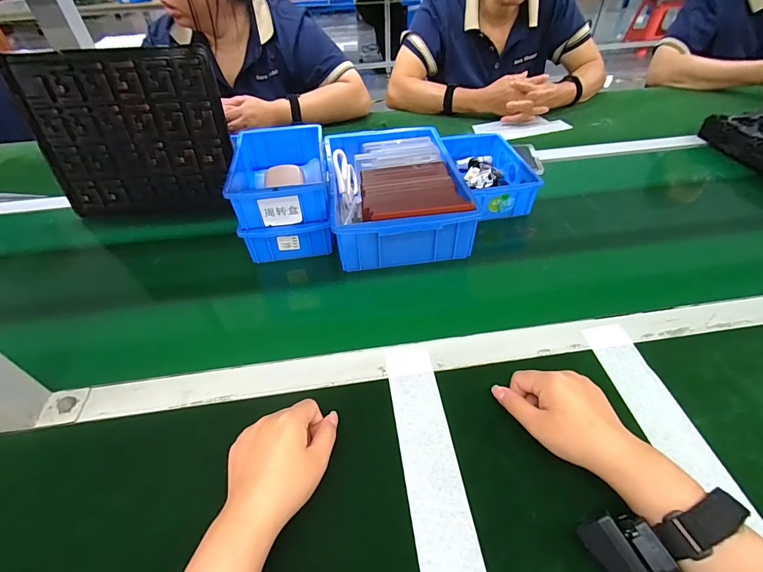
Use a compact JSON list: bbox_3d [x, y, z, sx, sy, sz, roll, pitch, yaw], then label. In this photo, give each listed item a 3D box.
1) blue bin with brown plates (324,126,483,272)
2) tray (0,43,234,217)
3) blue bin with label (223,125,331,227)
[{"bbox_3d":[0.018,-0.163,0.619,0.198,0.077,0.296,-6,46,-3],"label":"blue bin with brown plates"},{"bbox_3d":[-0.397,-0.233,0.609,0.296,0.257,0.015,-4,35,-1],"label":"tray"},{"bbox_3d":[-0.151,-0.174,0.573,0.127,0.064,0.198,-7,46,-5],"label":"blue bin with label"}]

